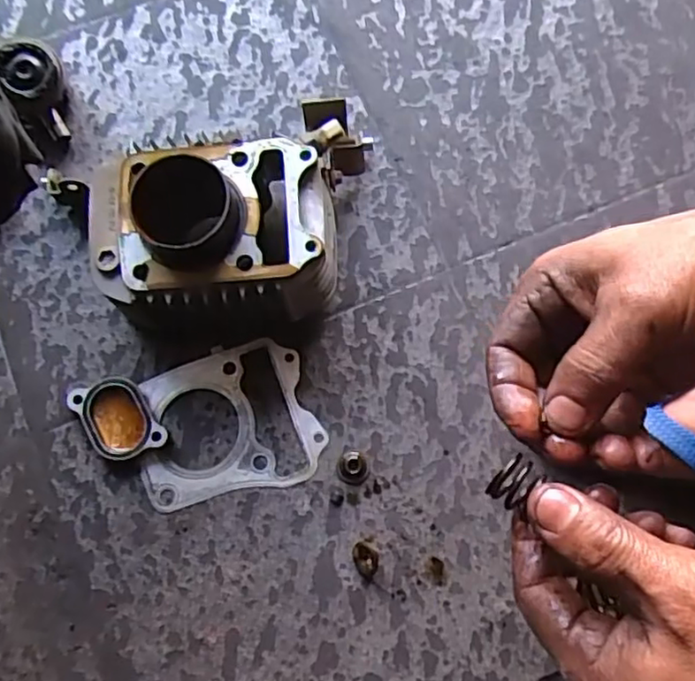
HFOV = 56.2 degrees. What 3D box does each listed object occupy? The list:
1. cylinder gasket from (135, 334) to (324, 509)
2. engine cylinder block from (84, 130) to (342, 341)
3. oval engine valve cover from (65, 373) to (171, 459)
[{"bbox_3d":[-0.078,0.051,0.429,0.114,0.004,0.097,-10,74,-3],"label":"cylinder gasket"},{"bbox_3d":[-0.084,-0.064,0.422,0.151,0.085,0.108,-2,74,-1],"label":"engine cylinder block"},{"bbox_3d":[-0.149,0.051,0.423,0.041,0.010,0.063,-36,78,-10],"label":"oval engine valve cover"}]

